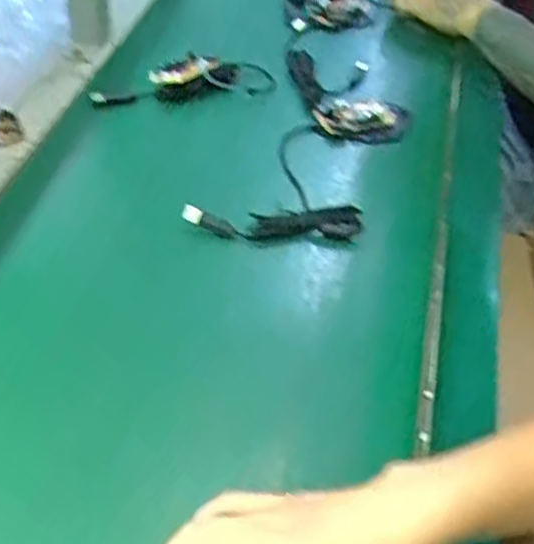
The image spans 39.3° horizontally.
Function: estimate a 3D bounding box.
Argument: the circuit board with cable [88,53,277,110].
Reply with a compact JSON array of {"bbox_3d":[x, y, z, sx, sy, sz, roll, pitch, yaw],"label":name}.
[{"bbox_3d":[-0.098,-0.231,0.879,0.219,0.022,0.078,-9,44,-16],"label":"circuit board with cable"}]

